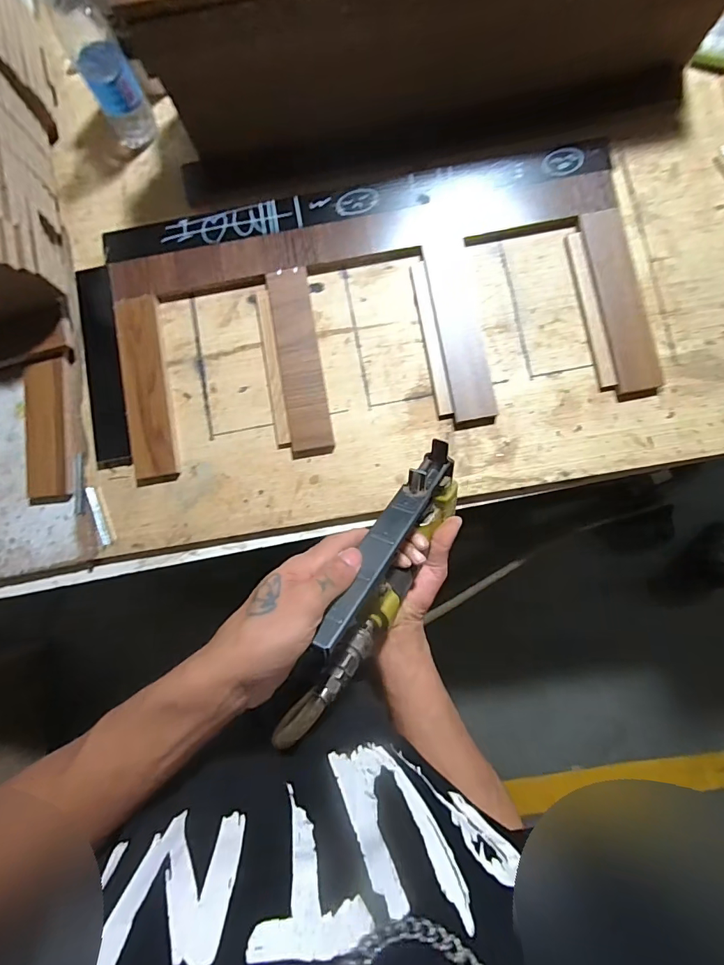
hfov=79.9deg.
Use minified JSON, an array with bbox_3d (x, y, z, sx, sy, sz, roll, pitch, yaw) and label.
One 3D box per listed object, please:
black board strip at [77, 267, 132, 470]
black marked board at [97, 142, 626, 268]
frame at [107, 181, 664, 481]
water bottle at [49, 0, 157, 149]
[{"bbox_3d":[-0.379,-0.172,0.640,0.056,0.018,0.300,-9,84,2],"label":"black board strip"},{"bbox_3d":[-0.015,-0.418,0.642,0.741,0.011,0.069,-9,84,2],"label":"black marked board"},{"bbox_3d":[0.020,-0.228,0.628,0.742,0.025,0.332,-10,83,2],"label":"frame"},{"bbox_3d":[-0.353,-0.569,0.585,0.071,0.208,0.069,-32,84,-1],"label":"water bottle"}]

